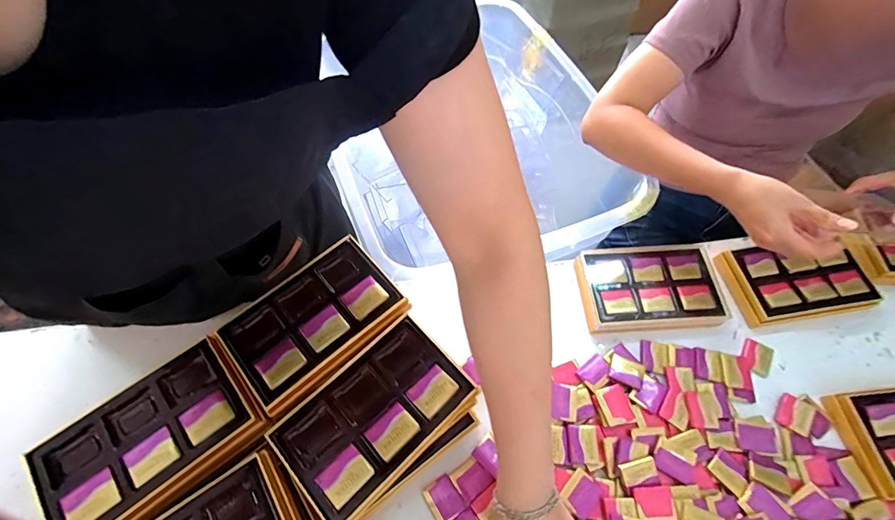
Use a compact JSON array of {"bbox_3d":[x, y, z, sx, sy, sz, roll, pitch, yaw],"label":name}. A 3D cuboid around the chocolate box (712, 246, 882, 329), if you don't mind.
[{"bbox_3d":[0.456,0.028,0.517,0.161,0.032,0.100,-7,63,-4],"label":"chocolate box"}]

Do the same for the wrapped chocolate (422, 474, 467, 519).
[{"bbox_3d":[-0.004,0.254,0.420,0.033,0.004,0.038,-30,67,-15],"label":"wrapped chocolate"}]

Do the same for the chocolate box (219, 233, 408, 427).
[{"bbox_3d":[-0.134,0.061,0.396,0.163,0.022,0.105,-40,70,-18],"label":"chocolate box"}]

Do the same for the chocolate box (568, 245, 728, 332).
[{"bbox_3d":[0.264,0.035,0.515,0.183,0.032,0.109,-3,63,-2],"label":"chocolate box"}]

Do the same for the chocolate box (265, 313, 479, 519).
[{"bbox_3d":[-0.065,0.138,0.356,0.160,0.016,0.104,-40,70,-18],"label":"chocolate box"}]

